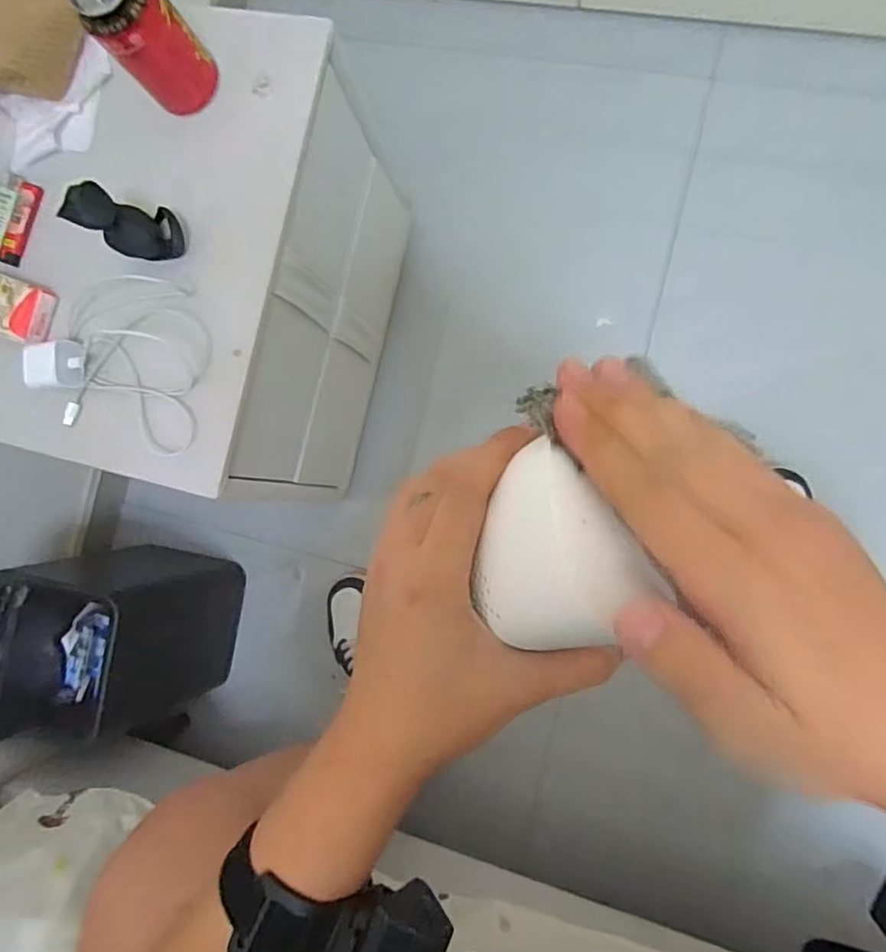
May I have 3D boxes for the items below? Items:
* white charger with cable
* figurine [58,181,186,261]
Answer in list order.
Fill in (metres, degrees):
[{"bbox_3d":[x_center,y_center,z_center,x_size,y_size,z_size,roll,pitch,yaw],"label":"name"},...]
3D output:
[{"bbox_3d":[-0.297,-0.113,0.531,0.175,0.030,0.153,16,90,10],"label":"white charger with cable"},{"bbox_3d":[-0.273,-0.220,0.496,0.046,0.100,0.058,43,95,9],"label":"figurine"}]

